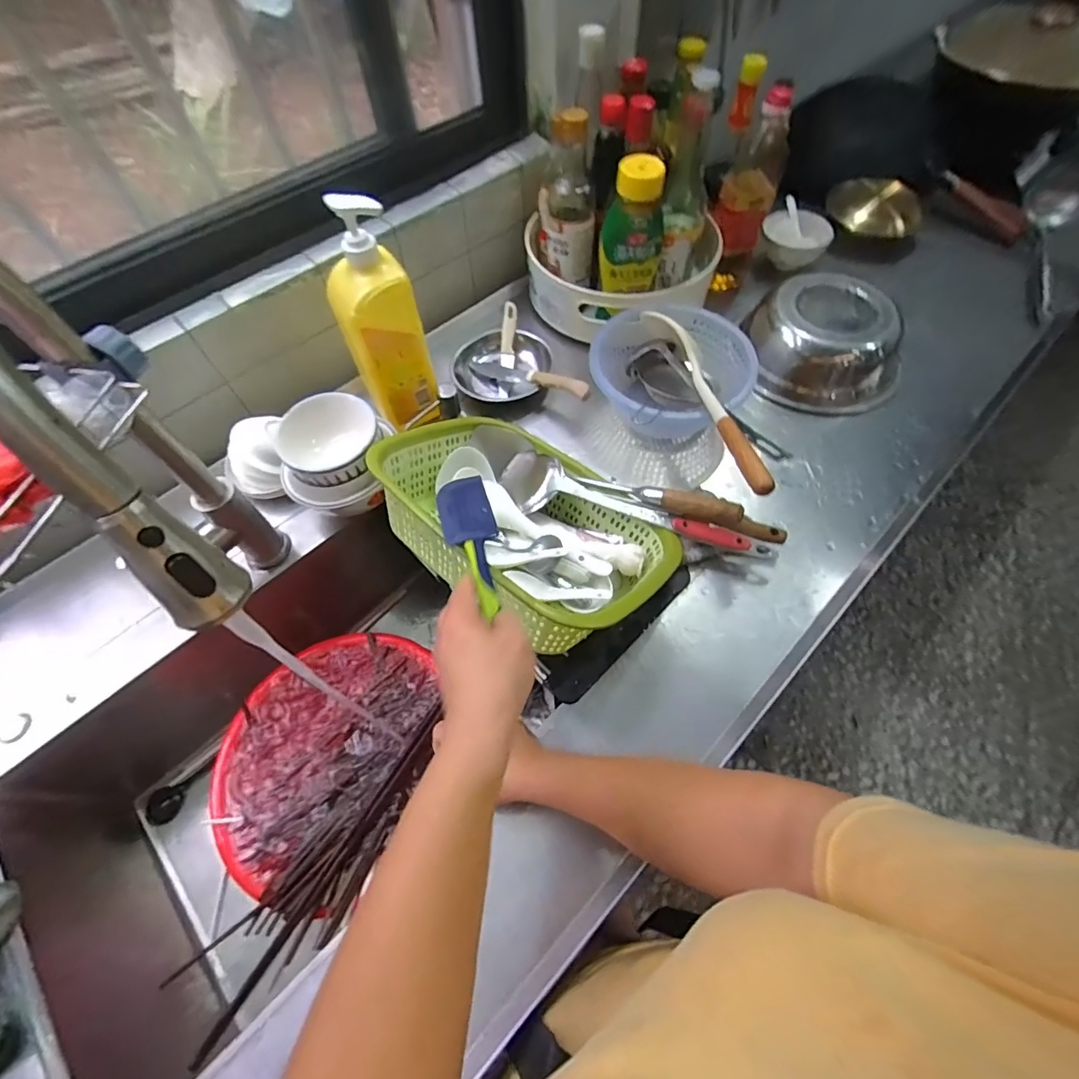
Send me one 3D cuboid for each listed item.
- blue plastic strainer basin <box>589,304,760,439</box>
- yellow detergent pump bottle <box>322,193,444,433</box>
[{"bbox_3d":[0.170,-0.219,0.681,0.203,0.092,0.187,-1,60,2],"label":"blue plastic strainer basin"},{"bbox_3d":[-0.184,-0.249,0.583,0.088,0.255,0.075,-22,61,-10],"label":"yellow detergent pump bottle"}]

